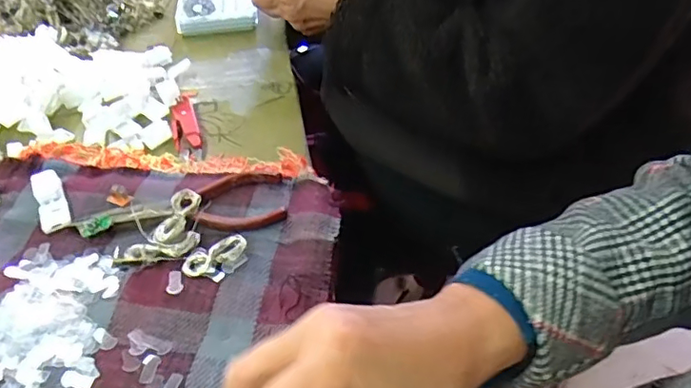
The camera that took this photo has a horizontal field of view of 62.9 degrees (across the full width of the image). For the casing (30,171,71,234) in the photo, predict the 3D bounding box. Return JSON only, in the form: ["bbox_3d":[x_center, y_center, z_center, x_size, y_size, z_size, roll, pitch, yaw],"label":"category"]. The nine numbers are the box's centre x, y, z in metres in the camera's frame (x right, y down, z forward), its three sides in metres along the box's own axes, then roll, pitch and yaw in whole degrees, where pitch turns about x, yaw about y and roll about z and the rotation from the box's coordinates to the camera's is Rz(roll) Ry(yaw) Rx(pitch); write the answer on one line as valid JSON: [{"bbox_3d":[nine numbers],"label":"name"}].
[{"bbox_3d":[-0.220,0.005,0.421,0.020,0.014,0.056,-21,46,-19],"label":"casing"}]

